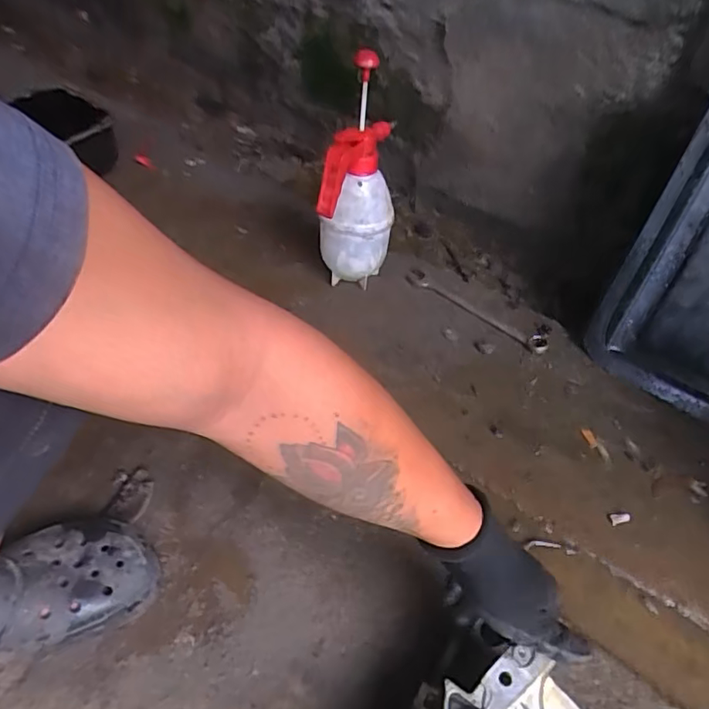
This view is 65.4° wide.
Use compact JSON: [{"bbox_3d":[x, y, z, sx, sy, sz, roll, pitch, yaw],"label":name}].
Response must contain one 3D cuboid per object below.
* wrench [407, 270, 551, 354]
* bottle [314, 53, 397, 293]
[{"bbox_3d":[0.188,-0.075,0.877,0.259,0.014,0.034,36,51,27],"label":"wrench"},{"bbox_3d":[0.005,-0.253,0.820,0.111,0.334,0.129,4,44,-3],"label":"bottle"}]

